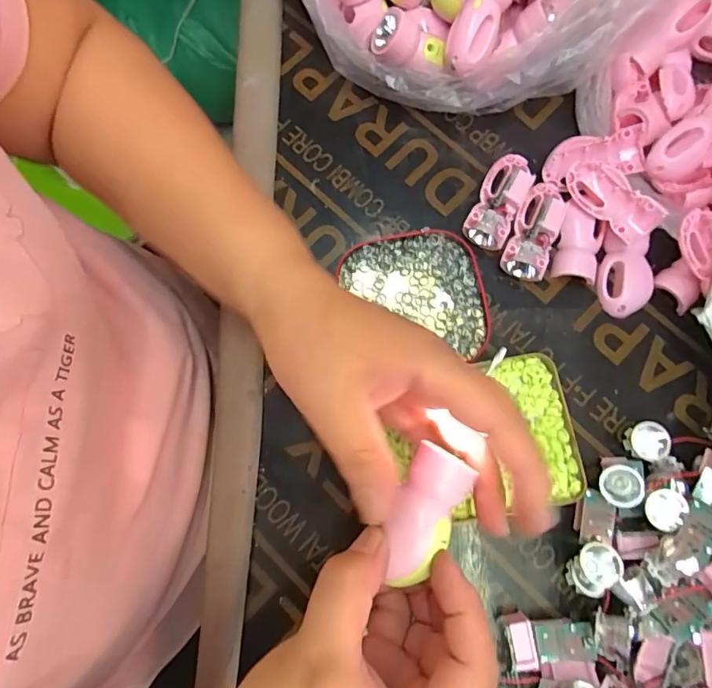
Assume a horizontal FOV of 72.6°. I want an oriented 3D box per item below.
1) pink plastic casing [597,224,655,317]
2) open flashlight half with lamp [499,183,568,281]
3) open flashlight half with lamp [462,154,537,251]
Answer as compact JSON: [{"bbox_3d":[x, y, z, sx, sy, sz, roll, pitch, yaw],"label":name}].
[{"bbox_3d":[0.190,-0.048,0.338,0.036,0.016,0.057,8,79,3],"label":"pink plastic casing"},{"bbox_3d":[0.126,-0.081,0.341,0.030,0.023,0.068,21,80,6],"label":"open flashlight half with lamp"},{"bbox_3d":[0.102,-0.101,0.345,0.030,0.023,0.066,26,81,6],"label":"open flashlight half with lamp"}]

